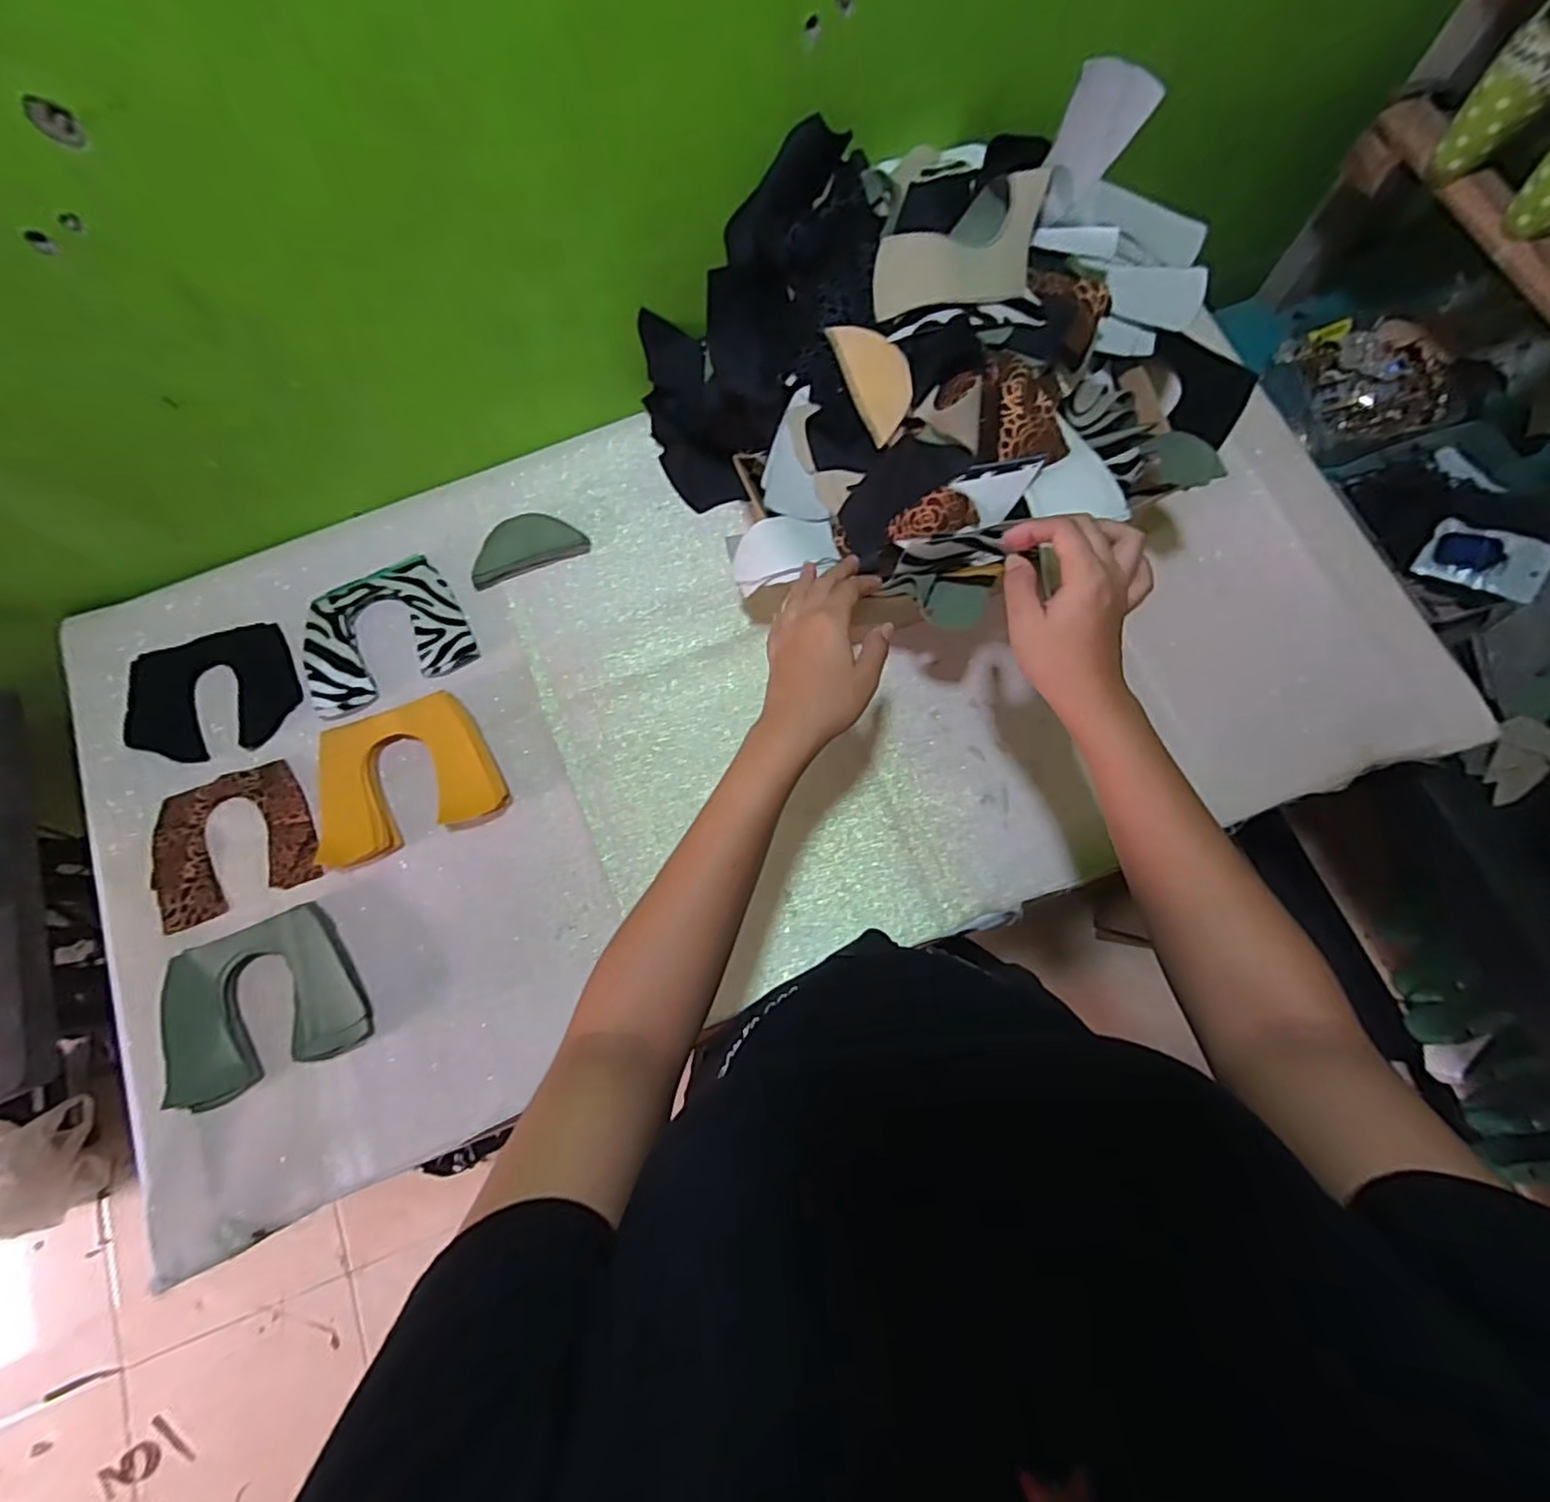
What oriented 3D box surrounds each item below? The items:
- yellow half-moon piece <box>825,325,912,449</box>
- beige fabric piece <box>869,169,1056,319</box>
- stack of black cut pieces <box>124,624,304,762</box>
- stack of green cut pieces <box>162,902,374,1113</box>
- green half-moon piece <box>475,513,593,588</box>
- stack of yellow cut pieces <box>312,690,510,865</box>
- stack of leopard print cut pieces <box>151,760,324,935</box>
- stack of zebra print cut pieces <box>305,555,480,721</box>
[{"bbox_3d":[0.079,-0.285,0.514,0.044,0.012,0.103,-19,76,-2],"label":"yellow half-moon piece"},{"bbox_3d":[0.137,-0.372,0.496,0.127,0.018,0.082,-7,95,4],"label":"beige fabric piece"},{"bbox_3d":[-0.536,-0.057,0.643,0.158,0.006,0.122,-9,77,-4],"label":"stack of black cut pieces"},{"bbox_3d":[-0.429,0.209,0.561,0.153,0.019,0.127,-22,79,-7],"label":"stack of green cut pieces"},{"bbox_3d":[-0.248,-0.207,0.666,0.112,0.008,0.060,-22,79,-7],"label":"green half-moon piece"},{"bbox_3d":[-0.338,0.024,0.602,0.169,0.028,0.120,-21,78,-6],"label":"stack of yellow cut pieces"},{"bbox_3d":[-0.491,0.081,0.610,0.138,0.010,0.120,-20,78,-6],"label":"stack of leopard print cut pieces"},{"bbox_3d":[-0.375,-0.114,0.644,0.151,0.012,0.125,-22,79,-6],"label":"stack of zebra print cut pieces"}]

